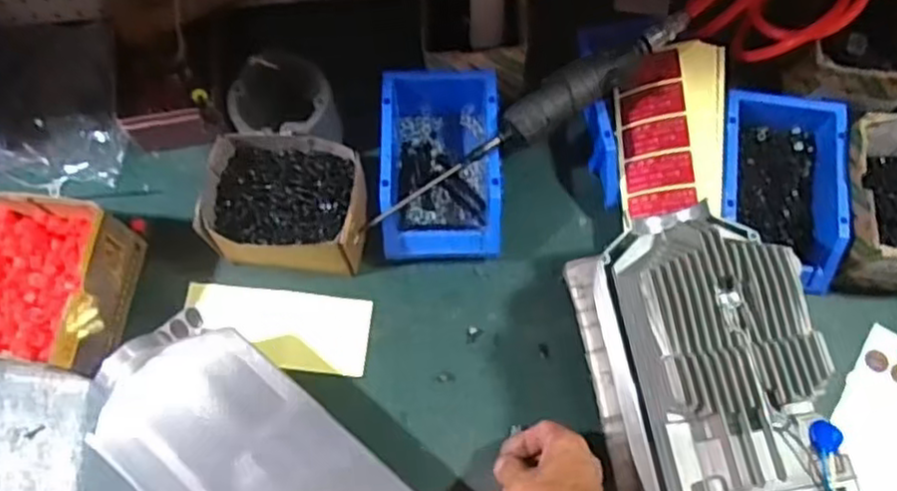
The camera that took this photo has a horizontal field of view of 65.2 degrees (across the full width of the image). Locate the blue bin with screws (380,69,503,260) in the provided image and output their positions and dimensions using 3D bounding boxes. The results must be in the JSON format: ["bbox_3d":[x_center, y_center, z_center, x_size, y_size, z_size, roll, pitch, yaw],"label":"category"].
[{"bbox_3d":[-0.007,-0.088,0.711,0.116,0.072,0.203,-1,69,0],"label":"blue bin with screws"}]

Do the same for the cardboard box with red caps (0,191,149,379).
[{"bbox_3d":[-0.384,0.039,0.657,0.145,0.093,0.152,4,70,2],"label":"cardboard box with red caps"}]

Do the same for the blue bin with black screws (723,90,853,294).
[{"bbox_3d":[0.320,-0.055,0.693,0.116,0.071,0.192,8,70,4],"label":"blue bin with black screws"}]

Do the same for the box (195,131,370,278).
[{"bbox_3d":[-0.152,-0.037,0.686,0.151,0.082,0.124,3,70,2],"label":"box"}]

